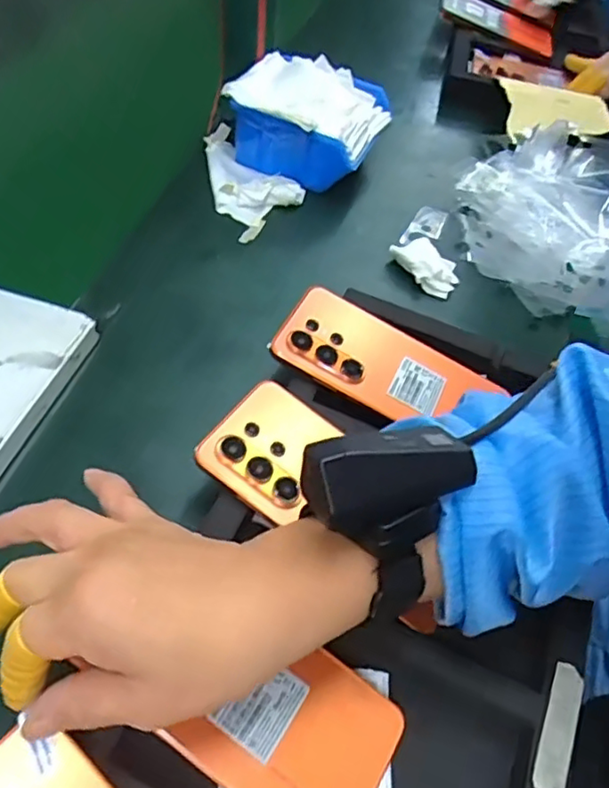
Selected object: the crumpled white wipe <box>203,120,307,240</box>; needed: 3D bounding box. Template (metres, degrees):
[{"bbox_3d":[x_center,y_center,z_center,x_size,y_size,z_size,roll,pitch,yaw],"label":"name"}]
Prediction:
[{"bbox_3d":[-0.060,-0.211,0.601,0.077,0.023,0.147,-23,57,-22],"label":"crumpled white wipe"}]

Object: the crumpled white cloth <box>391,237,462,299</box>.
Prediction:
[{"bbox_3d":[0.110,-0.114,0.552,0.040,0.023,0.061,-34,62,-28],"label":"crumpled white cloth"}]

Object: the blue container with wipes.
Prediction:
[{"bbox_3d":[0.006,-0.269,0.621,0.138,0.086,0.128,23,53,12],"label":"blue container with wipes"}]

